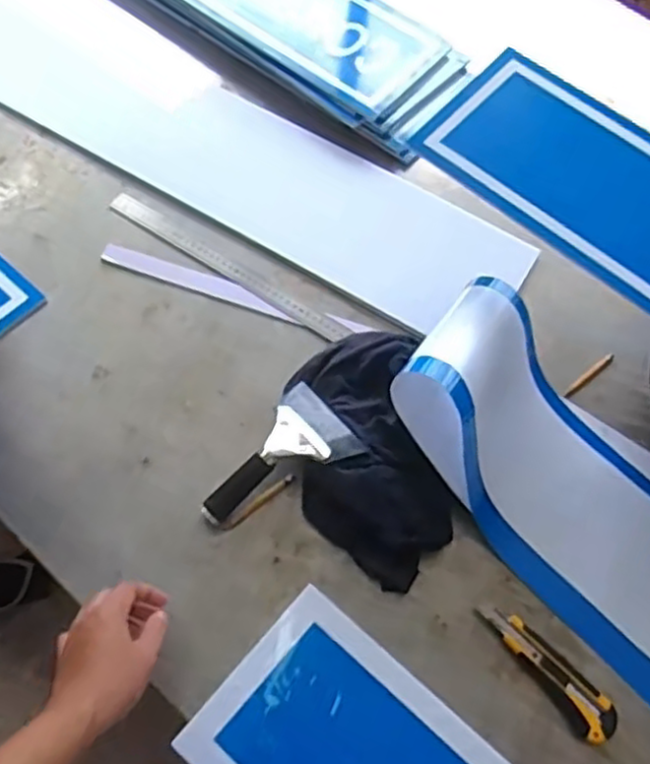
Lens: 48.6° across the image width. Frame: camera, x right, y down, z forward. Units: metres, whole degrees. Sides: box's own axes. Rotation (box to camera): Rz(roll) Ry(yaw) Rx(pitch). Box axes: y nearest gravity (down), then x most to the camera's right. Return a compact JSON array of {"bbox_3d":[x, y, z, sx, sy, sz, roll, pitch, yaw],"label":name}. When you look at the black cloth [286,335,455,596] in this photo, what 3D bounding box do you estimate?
[{"bbox_3d":[0.049,0.081,0.796,0.156,0.049,0.288,-9,67,-6],"label":"black cloth"}]

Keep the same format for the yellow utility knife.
[{"bbox_3d":[0.224,0.290,0.724,0.041,0.017,0.159,-41,73,-17],"label":"yellow utility knife"}]

